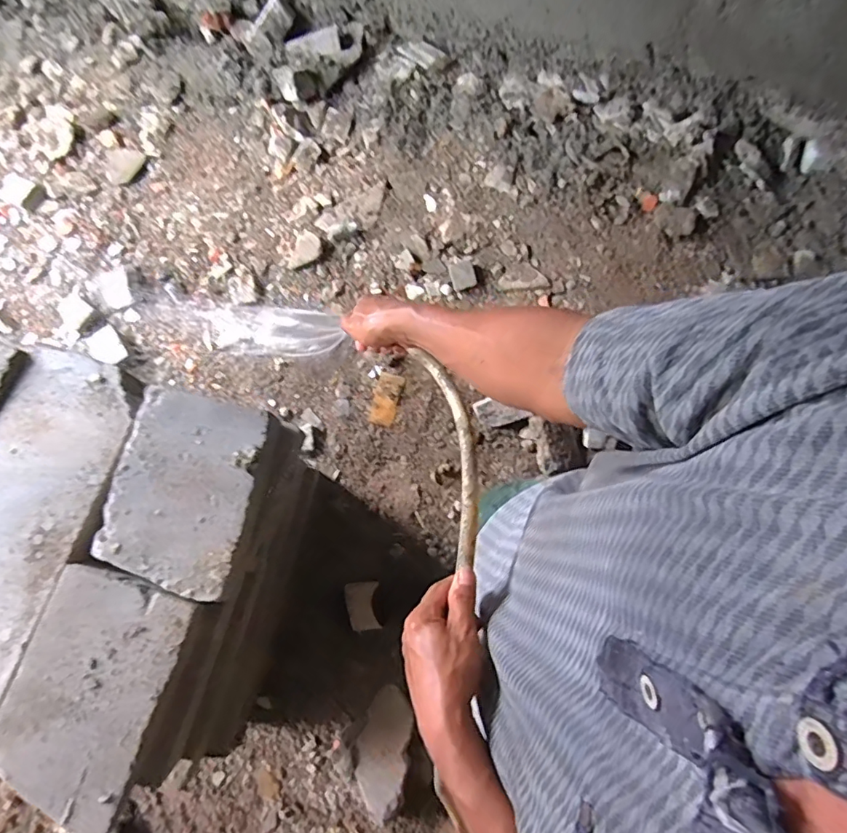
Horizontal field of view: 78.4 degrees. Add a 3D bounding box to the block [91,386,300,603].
[{"bbox_3d":[-0.358,0.122,0.841,0.210,0.150,0.284,12,79,1],"label":"block"}]

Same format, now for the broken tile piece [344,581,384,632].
[{"bbox_3d":[-0.143,0.450,1.230,0.078,0.019,0.107,-7,78,-3],"label":"broken tile piece"}]

